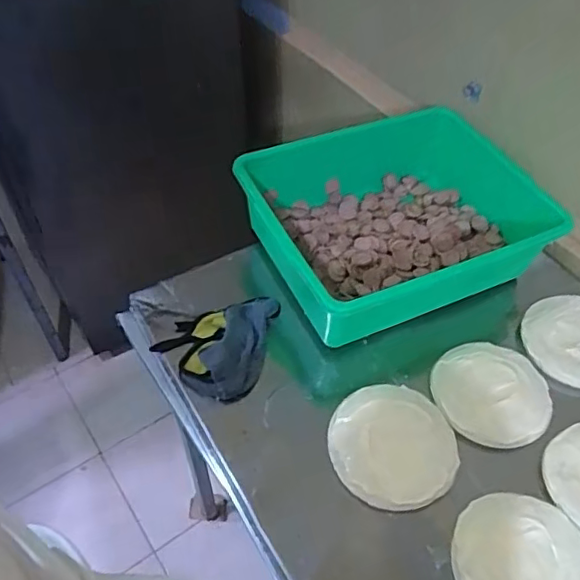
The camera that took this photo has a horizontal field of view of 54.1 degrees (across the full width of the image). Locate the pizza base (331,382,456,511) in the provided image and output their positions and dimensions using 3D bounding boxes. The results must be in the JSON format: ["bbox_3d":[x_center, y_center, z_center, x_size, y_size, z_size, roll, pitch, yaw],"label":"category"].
[{"bbox_3d":[0.123,0.179,0.672,0.144,0.019,0.151,0,47,0],"label":"pizza base"}]

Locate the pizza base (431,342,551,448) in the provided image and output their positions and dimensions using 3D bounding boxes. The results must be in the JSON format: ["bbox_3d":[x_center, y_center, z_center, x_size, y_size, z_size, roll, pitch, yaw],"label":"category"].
[{"bbox_3d":[0.259,0.127,0.724,0.148,0.015,0.143,0,47,0],"label":"pizza base"}]

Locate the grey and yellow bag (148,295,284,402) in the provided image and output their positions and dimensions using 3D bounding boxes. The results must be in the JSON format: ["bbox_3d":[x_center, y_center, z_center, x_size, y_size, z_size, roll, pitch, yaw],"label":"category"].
[{"bbox_3d":[-0.084,0.053,0.756,0.136,0.055,0.169,26,52,22],"label":"grey and yellow bag"}]

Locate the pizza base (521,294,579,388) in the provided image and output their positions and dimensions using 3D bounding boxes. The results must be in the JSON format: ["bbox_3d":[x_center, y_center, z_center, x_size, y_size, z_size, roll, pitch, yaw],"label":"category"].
[{"bbox_3d":[0.409,0.067,0.798,0.143,0.017,0.155,0,47,0],"label":"pizza base"}]

